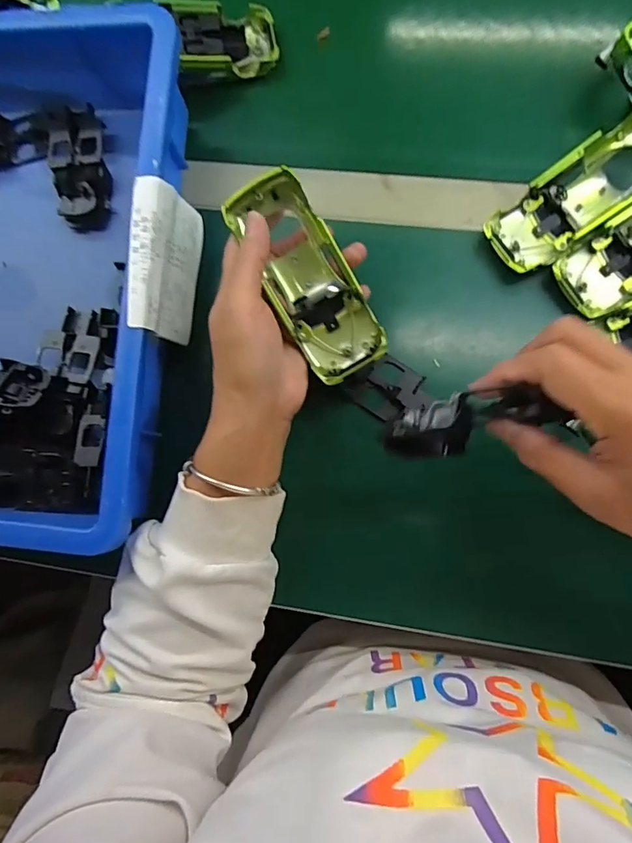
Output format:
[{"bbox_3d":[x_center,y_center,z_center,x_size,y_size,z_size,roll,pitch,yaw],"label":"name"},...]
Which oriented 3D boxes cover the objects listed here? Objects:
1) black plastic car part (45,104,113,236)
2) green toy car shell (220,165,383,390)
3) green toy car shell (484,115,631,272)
[{"bbox_3d":[-0.190,-0.207,0.382,0.042,0.019,0.102,-9,83,5],"label":"black plastic car part"},{"bbox_3d":[-0.004,-0.092,0.310,0.055,0.035,0.131,-26,96,2],"label":"green toy car shell"},{"bbox_3d":[0.191,-0.162,0.339,0.133,0.033,0.053,-36,81,14],"label":"green toy car shell"}]

